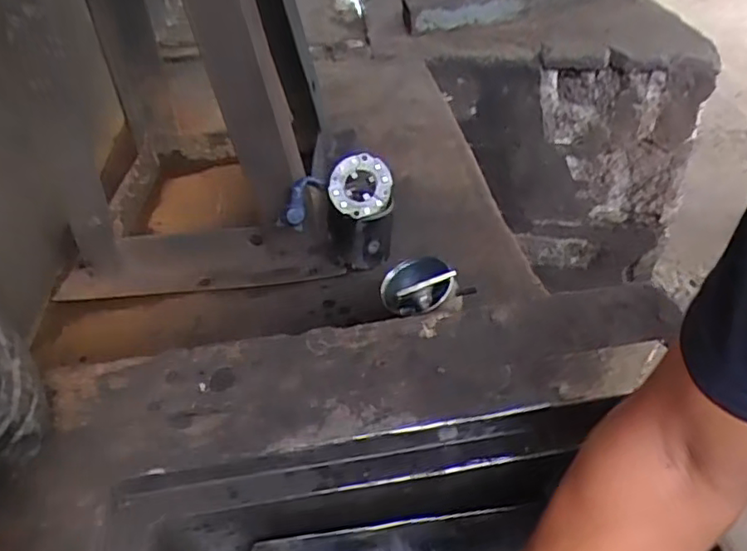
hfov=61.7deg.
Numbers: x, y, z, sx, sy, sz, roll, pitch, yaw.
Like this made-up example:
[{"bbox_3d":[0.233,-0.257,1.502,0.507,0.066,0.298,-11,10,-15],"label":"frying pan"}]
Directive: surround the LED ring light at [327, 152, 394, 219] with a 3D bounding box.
[{"bbox_3d":[-0.017,-0.110,0.798,0.080,0.082,0.019,-16,13,-10],"label":"LED ring light"}]

